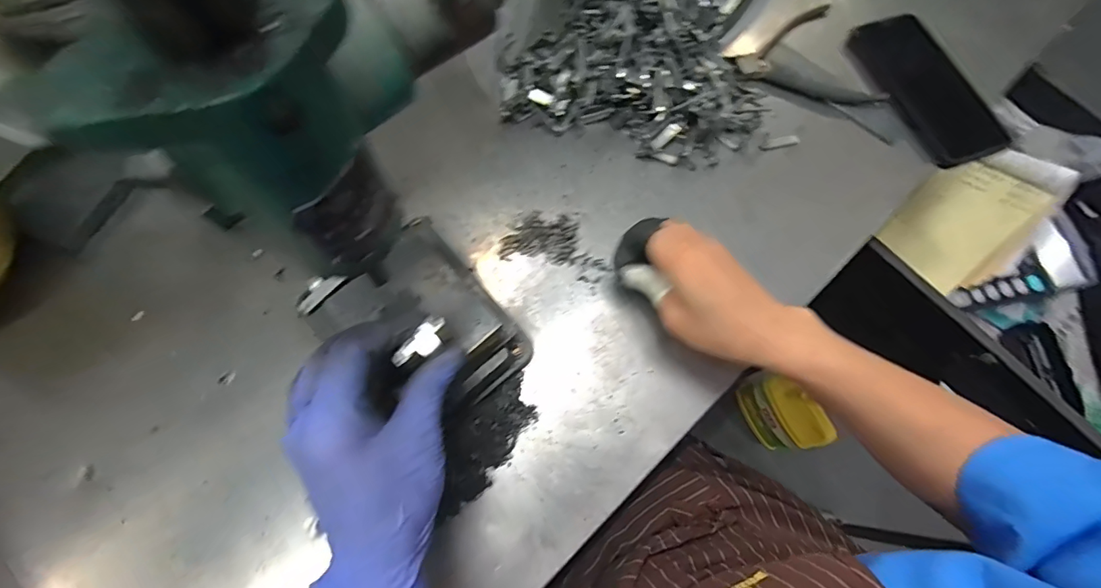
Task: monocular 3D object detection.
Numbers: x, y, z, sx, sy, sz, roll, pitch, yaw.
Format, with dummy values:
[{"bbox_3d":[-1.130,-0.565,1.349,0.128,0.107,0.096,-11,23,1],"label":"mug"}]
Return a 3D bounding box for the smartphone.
[{"bbox_3d":[0.349,-0.193,0.431,0.077,0.014,0.165,-19,71,-9],"label":"smartphone"}]

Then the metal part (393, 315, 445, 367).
[{"bbox_3d":[-0.066,0.025,0.238,0.016,0.004,0.032,43,76,13],"label":"metal part"}]

